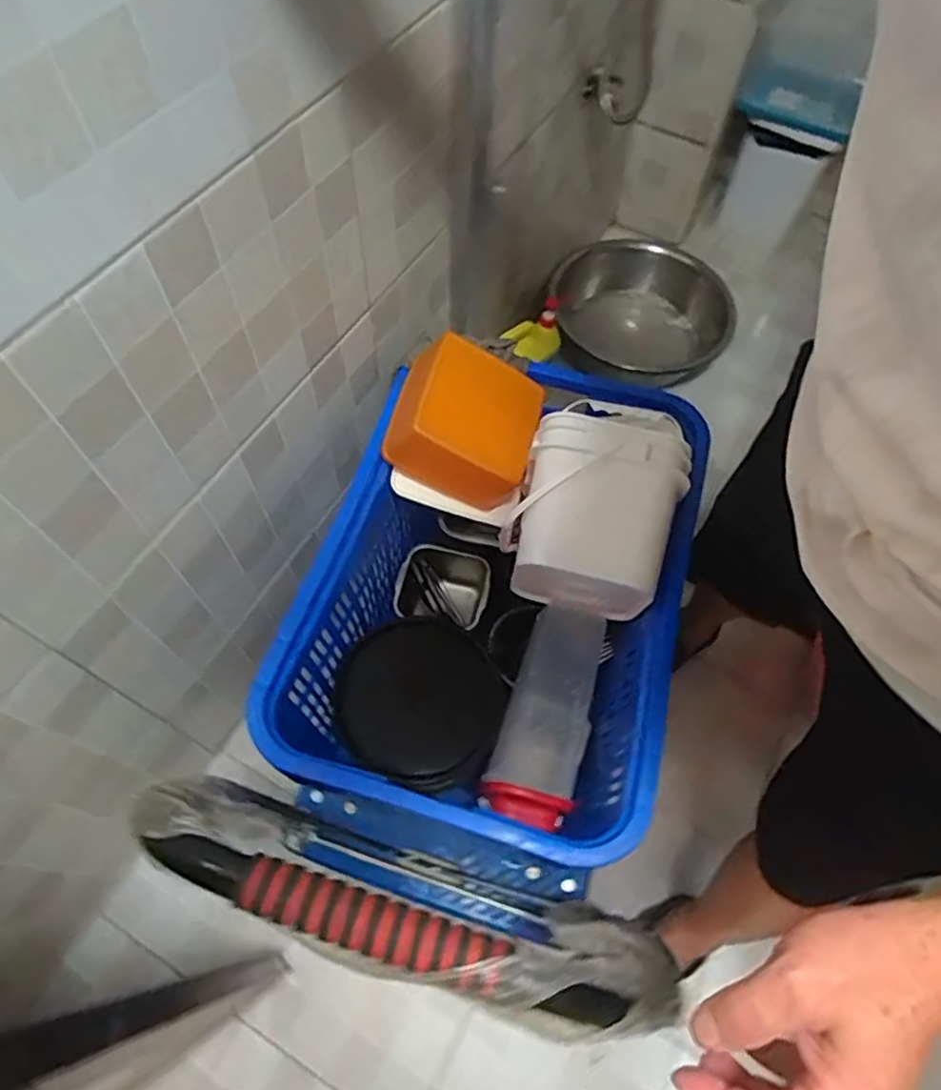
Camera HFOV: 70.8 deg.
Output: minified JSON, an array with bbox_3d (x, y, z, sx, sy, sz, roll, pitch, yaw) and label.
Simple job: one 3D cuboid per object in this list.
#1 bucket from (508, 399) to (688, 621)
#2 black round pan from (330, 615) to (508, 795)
[{"bbox_3d":[0.162,-0.040,0.883,0.189,0.201,0.242,19,62,8],"label":"bucket"},{"bbox_3d":[-0.077,0.238,1.016,0.258,0.060,0.258,-1,92,-18],"label":"black round pan"}]

